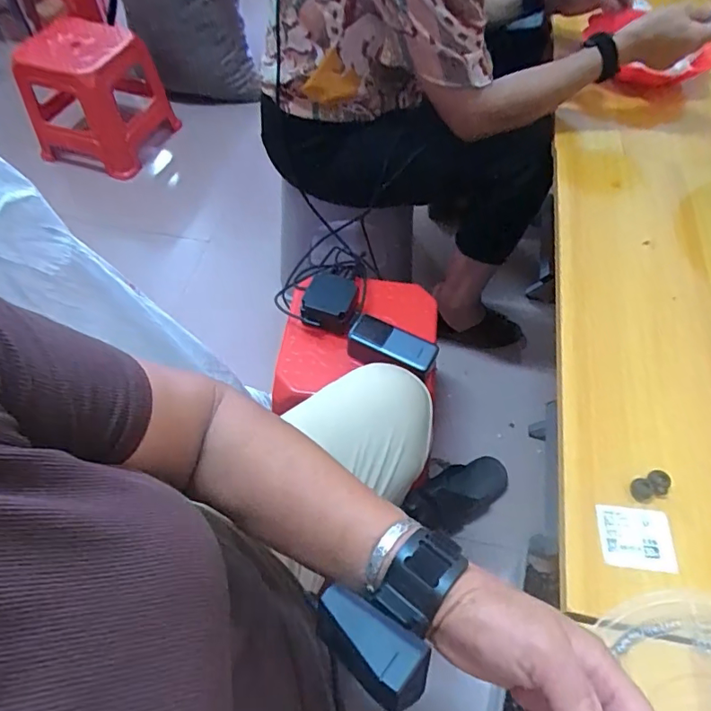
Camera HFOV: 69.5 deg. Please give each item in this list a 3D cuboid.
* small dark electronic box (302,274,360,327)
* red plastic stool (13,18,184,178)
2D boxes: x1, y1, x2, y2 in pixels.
[{"bbox_3d":[-0.039,-0.085,0.797,0.072,0.031,0.083,11,57,6],"label":"small dark electronic box"},{"bbox_3d":[-0.635,-0.643,1.271,0.250,0.277,0.249,14,57,8],"label":"red plastic stool"}]

